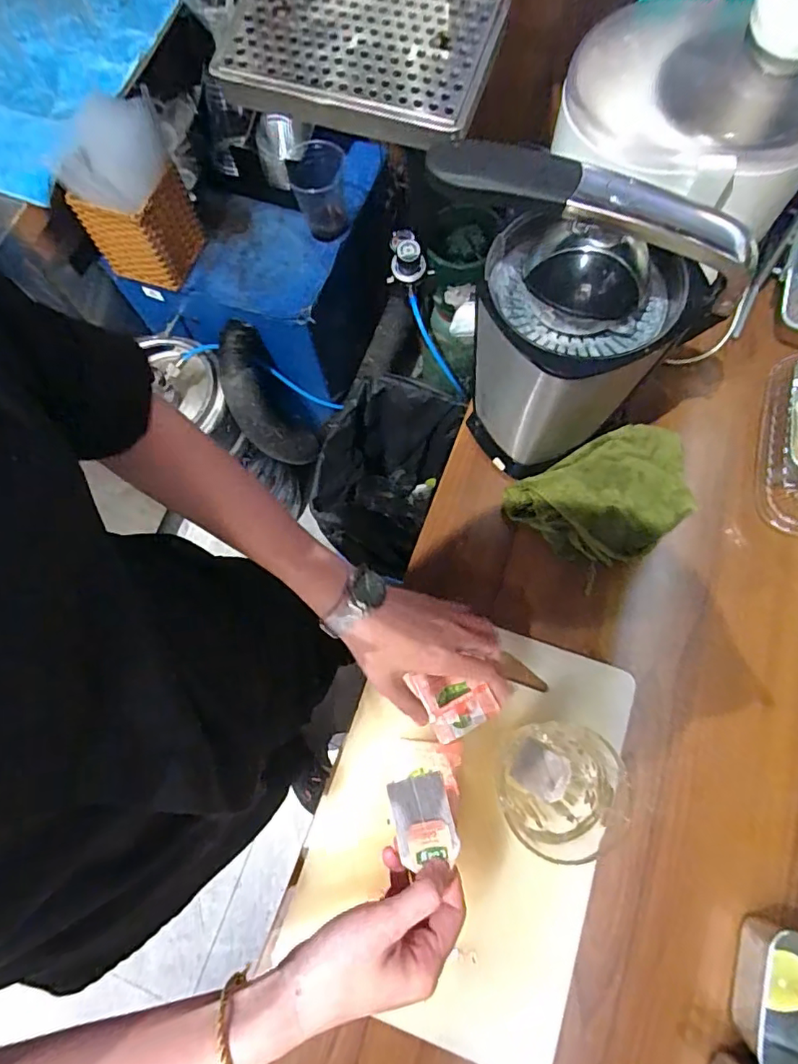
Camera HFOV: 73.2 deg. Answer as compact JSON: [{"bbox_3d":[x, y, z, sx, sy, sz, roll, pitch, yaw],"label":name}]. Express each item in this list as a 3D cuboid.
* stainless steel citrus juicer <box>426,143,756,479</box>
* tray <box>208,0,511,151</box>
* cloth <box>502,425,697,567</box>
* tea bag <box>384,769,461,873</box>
[{"bbox_3d":[0.154,-0.173,0.488,0.161,0.286,0.152,-27,74,-5],"label":"stainless steel citrus juicer"},{"bbox_3d":[-0.039,-0.438,0.482,0.241,0.032,0.145,17,86,10],"label":"tray"},{"bbox_3d":[0.225,-0.036,0.567,0.198,0.053,0.127,-26,74,-4],"label":"cloth"},{"bbox_3d":[0.016,0.190,0.358,0.038,0.009,0.053,-14,71,-2],"label":"tea bag"}]

